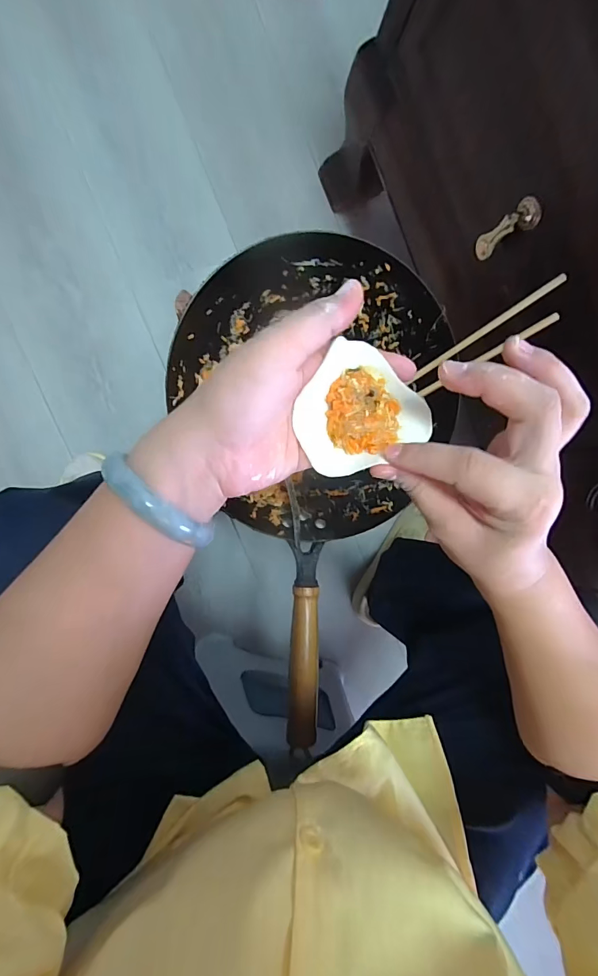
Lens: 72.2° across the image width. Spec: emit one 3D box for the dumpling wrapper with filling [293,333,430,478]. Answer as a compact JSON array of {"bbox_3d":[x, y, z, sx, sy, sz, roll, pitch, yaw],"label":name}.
[{"bbox_3d":[0.035,-0.050,0.244,0.076,0.019,0.071,0,89,-9],"label":"dumpling wrapper with filling"}]

